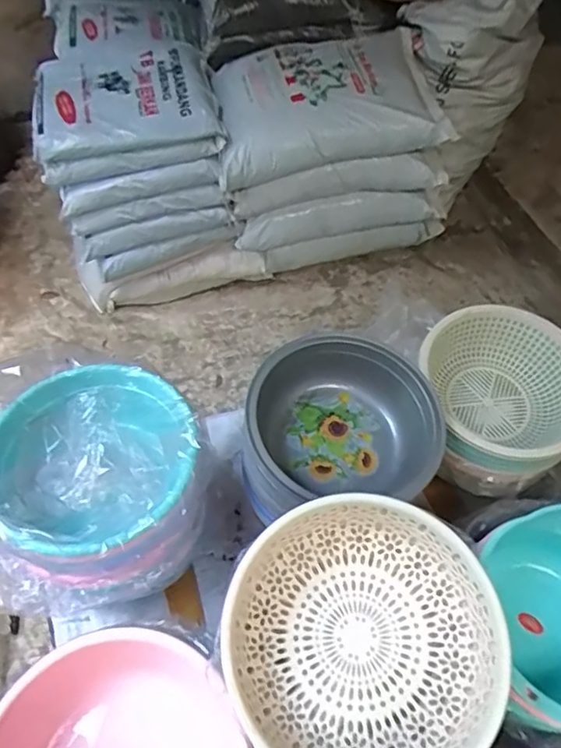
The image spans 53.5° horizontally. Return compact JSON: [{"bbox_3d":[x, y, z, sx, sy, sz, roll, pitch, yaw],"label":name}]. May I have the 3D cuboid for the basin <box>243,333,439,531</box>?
[{"bbox_3d":[0.074,0.068,0.724,0.238,0.106,0.202,-8,58,-7],"label":"basin"}]

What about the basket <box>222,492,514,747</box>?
[{"bbox_3d":[0.074,0.255,0.534,0.241,0.098,0.240,1,58,-1],"label":"basket"}]

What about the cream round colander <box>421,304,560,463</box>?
[{"bbox_3d":[0.329,0.021,0.807,0.213,0.091,0.228,1,58,-1],"label":"cream round colander"}]

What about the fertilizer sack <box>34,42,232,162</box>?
[{"bbox_3d":[-0.339,-0.615,1.235,0.390,0.093,0.267,-8,58,-7],"label":"fertilizer sack"}]

